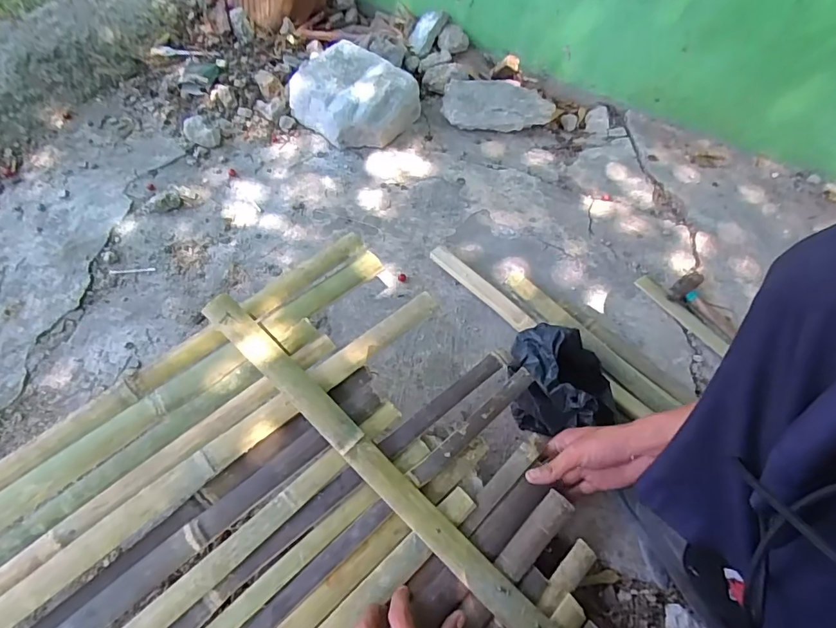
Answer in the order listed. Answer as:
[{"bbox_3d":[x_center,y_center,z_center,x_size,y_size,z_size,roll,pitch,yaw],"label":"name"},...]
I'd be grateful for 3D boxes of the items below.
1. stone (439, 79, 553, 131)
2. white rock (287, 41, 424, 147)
[{"bbox_3d":[0.173,-0.465,1.047,0.236,0.059,0.130,-1,56,-2],"label":"stone"},{"bbox_3d":[-0.141,-0.468,1.013,0.236,0.105,0.187,37,63,21],"label":"white rock"}]

